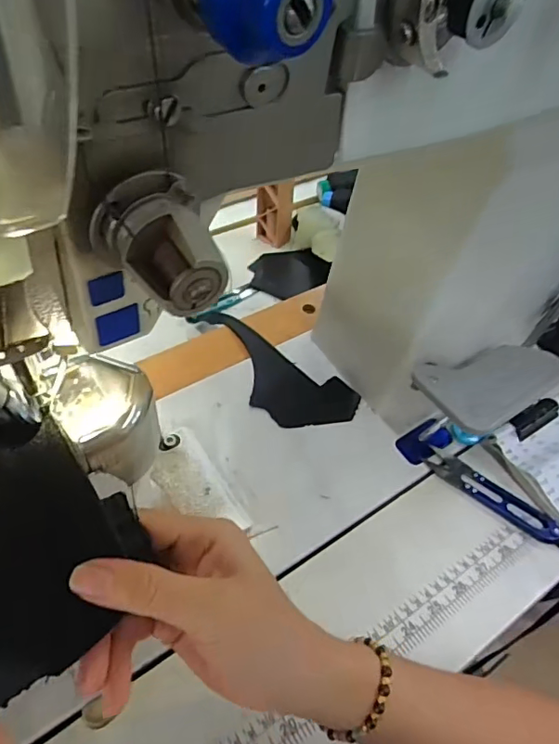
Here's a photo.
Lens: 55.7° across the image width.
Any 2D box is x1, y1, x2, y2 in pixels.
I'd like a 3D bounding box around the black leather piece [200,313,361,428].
[{"bbox_3d":[-0.019,-0.001,0.508,0.190,0.022,0.076,36,54,17],"label":"black leather piece"}]

